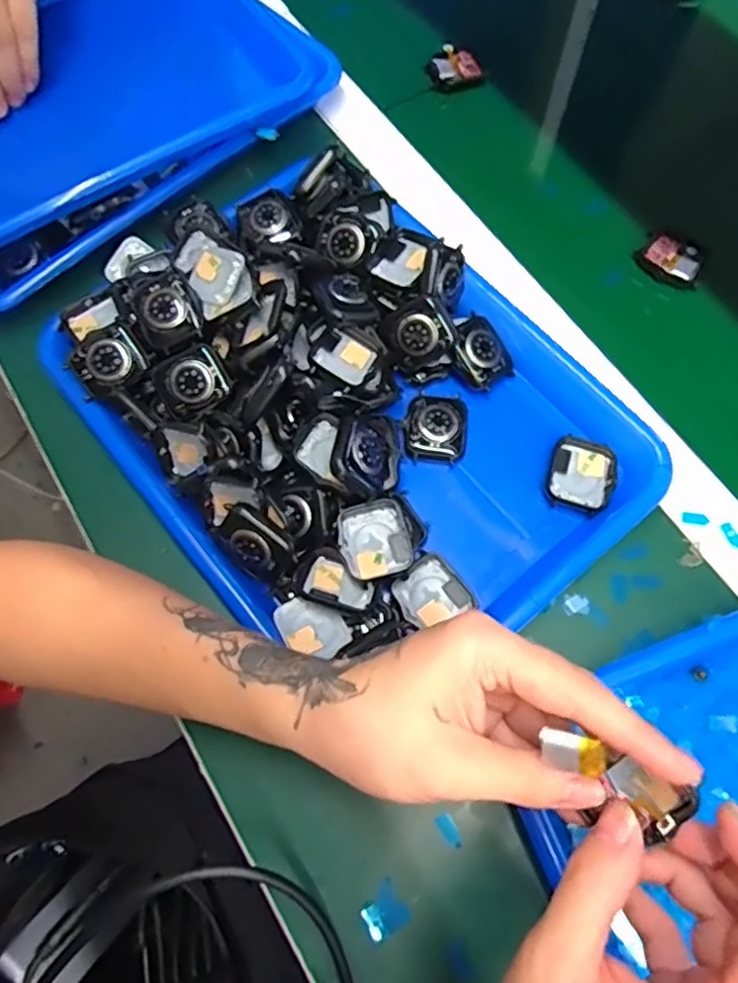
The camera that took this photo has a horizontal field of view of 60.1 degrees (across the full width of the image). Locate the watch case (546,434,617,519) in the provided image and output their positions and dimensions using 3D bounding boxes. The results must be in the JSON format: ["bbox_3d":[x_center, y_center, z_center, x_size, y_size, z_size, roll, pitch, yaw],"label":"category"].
[{"bbox_3d":[0.129,-0.009,0.390,0.037,0.009,0.045,15,75,6],"label":"watch case"}]

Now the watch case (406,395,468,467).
[{"bbox_3d":[0.042,-0.041,0.395,0.038,0.010,0.044,9,74,4],"label":"watch case"}]

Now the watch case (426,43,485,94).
[{"bbox_3d":[0.072,-0.354,0.534,0.047,0.013,0.034,-19,105,-17],"label":"watch case"}]

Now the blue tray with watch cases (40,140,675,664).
[{"bbox_3d":[-0.017,-0.054,0.378,0.241,0.054,0.322,-39,77,-9],"label":"blue tray with watch cases"}]

